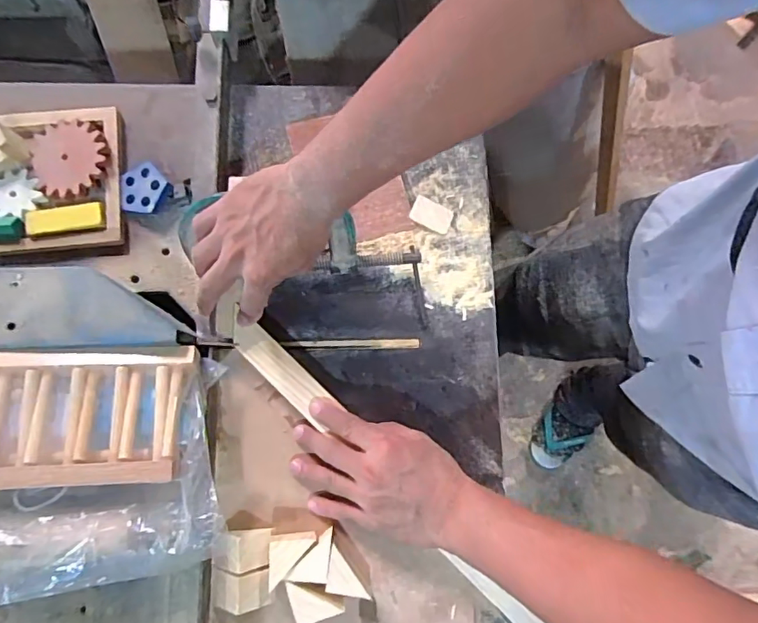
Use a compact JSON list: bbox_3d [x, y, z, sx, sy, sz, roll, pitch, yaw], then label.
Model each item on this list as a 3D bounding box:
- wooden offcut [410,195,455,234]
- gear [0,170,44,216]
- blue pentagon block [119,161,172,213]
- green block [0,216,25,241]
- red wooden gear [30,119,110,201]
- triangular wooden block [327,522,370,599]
[{"bbox_3d":[0.059,-0.109,0.577,0.045,0.010,0.031,23,79,1],"label":"wooden offcut"},{"bbox_3d":[-0.391,-0.126,0.549,0.055,0.006,0.049,-1,80,-3],"label":"gear"},{"bbox_3d":[-0.258,-0.133,0.556,0.052,0.011,0.058,-43,85,-9],"label":"blue pentagon block"},{"bbox_3d":[-0.398,-0.087,0.539,0.044,0.015,0.026,-8,80,-4],"label":"green block"},{"bbox_3d":[-0.336,-0.168,0.557,0.078,0.011,0.090,-26,82,-7],"label":"red wooden gear"},{"bbox_3d":[-0.027,0.237,0.490,0.040,0.025,0.057,5,80,-2],"label":"triangular wooden block"}]

